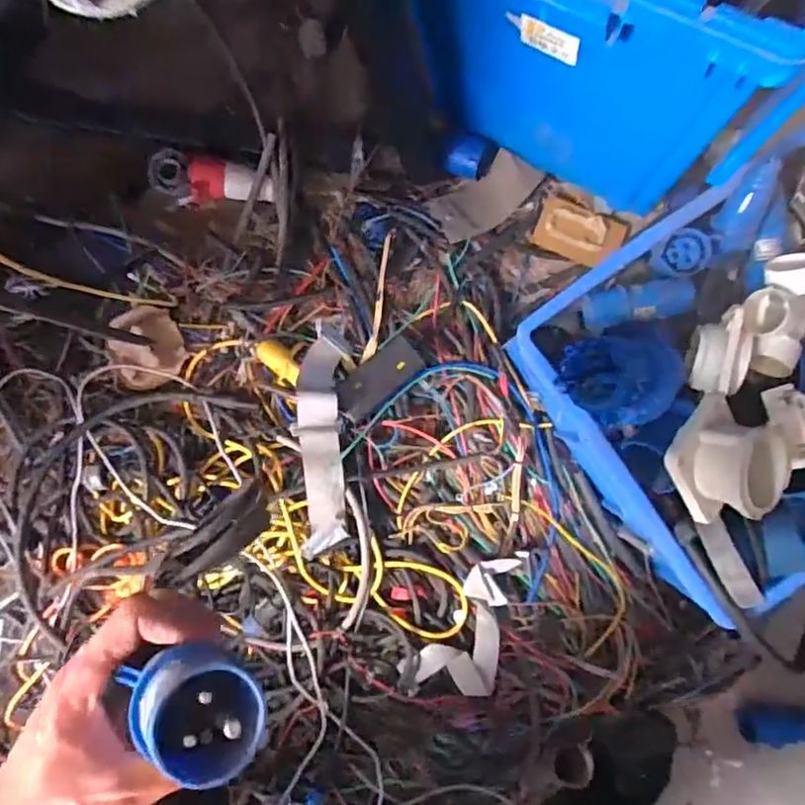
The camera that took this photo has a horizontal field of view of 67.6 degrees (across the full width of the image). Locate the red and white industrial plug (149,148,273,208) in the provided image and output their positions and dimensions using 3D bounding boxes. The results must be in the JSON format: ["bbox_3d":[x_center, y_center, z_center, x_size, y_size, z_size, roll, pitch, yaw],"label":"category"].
[{"bbox_3d":[-0.273,-0.310,0.861,0.181,0.044,0.070,14,90,0],"label":"red and white industrial plug"}]

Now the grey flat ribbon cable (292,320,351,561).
[{"bbox_3d":[-0.107,0.049,0.798,0.064,0.068,0.303,0,90,0],"label":"grey flat ribbon cable"}]

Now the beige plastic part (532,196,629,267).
[{"bbox_3d":[0.260,-0.248,0.879,0.124,0.025,0.075,22,90,0],"label":"beige plastic part"}]

